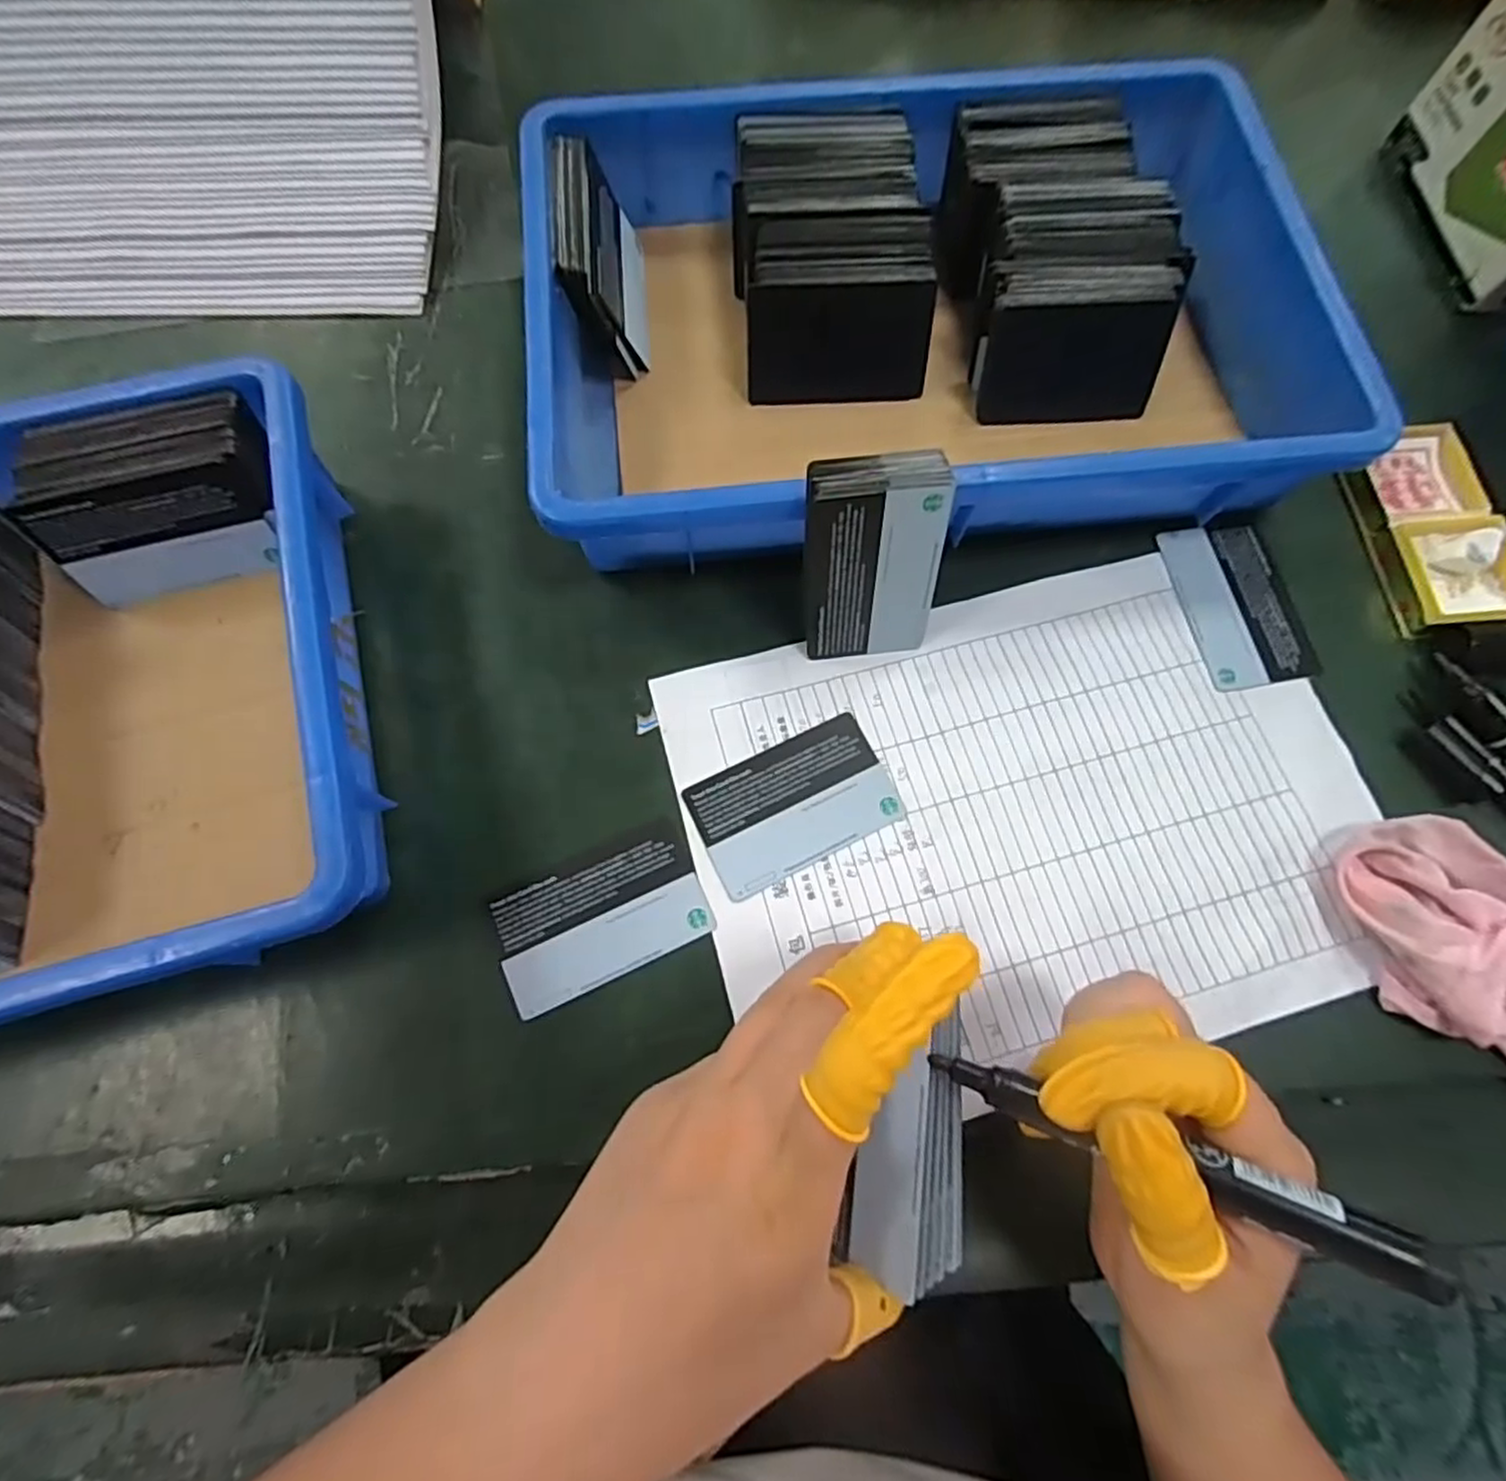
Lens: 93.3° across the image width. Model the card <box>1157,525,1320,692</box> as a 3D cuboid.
[{"bbox_3d":[0.233,-0.067,0.342,0.050,0.004,0.084,-9,74,-3],"label":"card"}]

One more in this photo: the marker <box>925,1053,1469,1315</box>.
[{"bbox_3d":[0.112,0.114,0.194,0.126,0.010,0.015,15,73,18],"label":"marker"}]

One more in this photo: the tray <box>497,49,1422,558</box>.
[{"bbox_3d":[0.079,-0.211,0.351,0.359,0.064,0.245,-7,74,-3],"label":"tray"}]

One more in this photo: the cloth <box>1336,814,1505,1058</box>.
[{"bbox_3d":[0.299,0.094,0.282,0.138,0.028,0.068,40,77,10],"label":"cloth"}]

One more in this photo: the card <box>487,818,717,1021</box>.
[{"bbox_3d":[-0.063,0.071,0.292,0.083,0.004,0.052,-24,75,-8],"label":"card"}]

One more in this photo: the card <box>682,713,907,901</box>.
[{"bbox_3d":[0.018,0.027,0.307,0.084,0.004,0.053,-25,75,-8],"label":"card"}]

